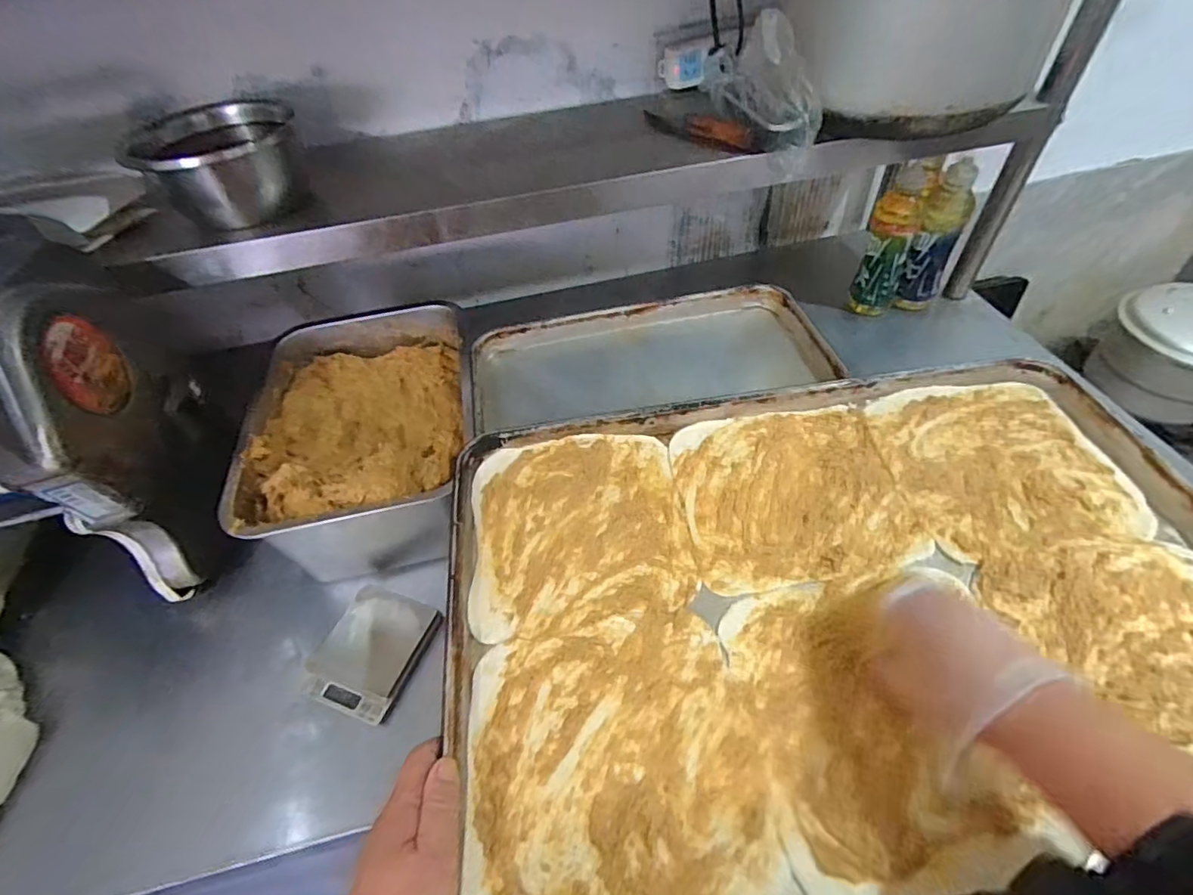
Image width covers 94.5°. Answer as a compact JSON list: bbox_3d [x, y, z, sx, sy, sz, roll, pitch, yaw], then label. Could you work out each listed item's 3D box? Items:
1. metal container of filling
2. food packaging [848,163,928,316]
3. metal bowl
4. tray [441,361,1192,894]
[{"bbox_3d":[-0.278,-0.018,0.709,0.259,0.149,0.352,-11,47,-5],"label":"metal container of filling"},{"bbox_3d":[0.456,-0.315,0.864,0.068,0.219,0.054,25,53,25],"label":"food packaging"},{"bbox_3d":[-0.441,-0.344,0.667,0.170,0.099,0.150,-18,48,-12],"label":"metal bowl"},{"bbox_3d":[0.191,0.105,0.426,0.592,0.035,0.390,-8,47,-3],"label":"tray"}]

